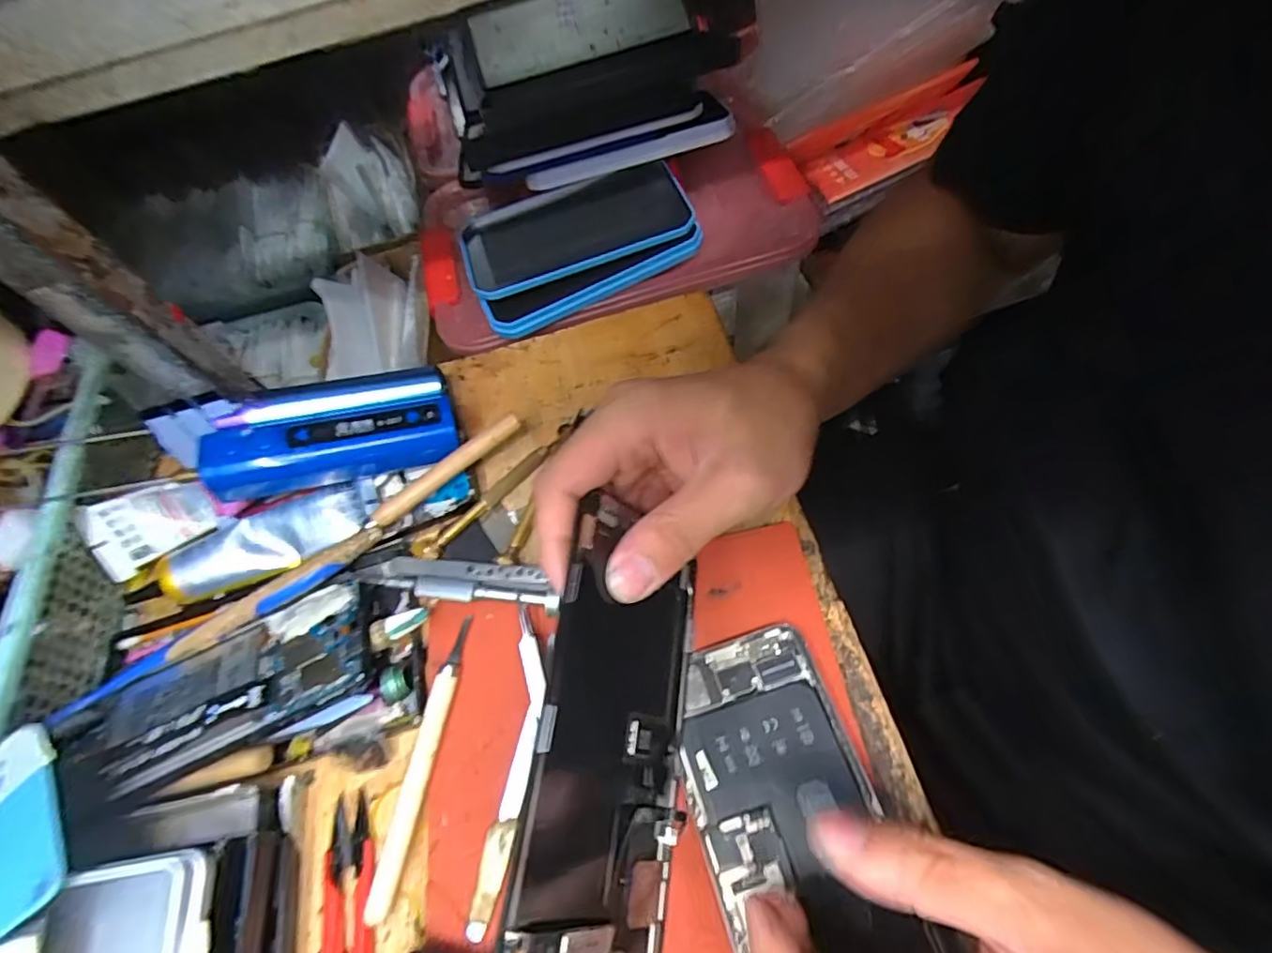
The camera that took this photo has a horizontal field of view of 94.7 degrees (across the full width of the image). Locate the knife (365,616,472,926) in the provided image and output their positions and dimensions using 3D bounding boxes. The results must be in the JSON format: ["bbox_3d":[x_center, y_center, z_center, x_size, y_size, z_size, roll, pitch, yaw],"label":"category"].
[{"bbox_3d":[-0.101,0.134,0.282,0.010,0.013,0.129,5,63,11],"label":"knife"}]

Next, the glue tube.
[{"bbox_3d":[-0.212,0.037,0.330,0.129,0.019,0.035,-25,62,-5],"label":"glue tube"}]

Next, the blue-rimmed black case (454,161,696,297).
[{"bbox_3d":[-0.049,-0.195,0.458,0.174,0.014,0.090,-20,63,1],"label":"blue-rimmed black case"}]

